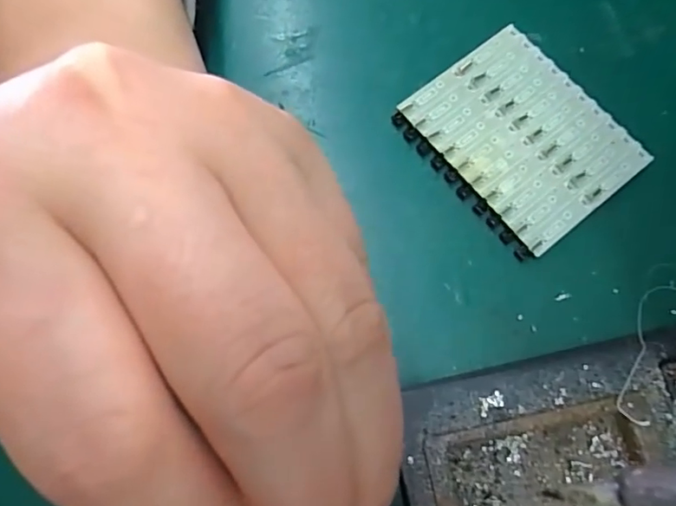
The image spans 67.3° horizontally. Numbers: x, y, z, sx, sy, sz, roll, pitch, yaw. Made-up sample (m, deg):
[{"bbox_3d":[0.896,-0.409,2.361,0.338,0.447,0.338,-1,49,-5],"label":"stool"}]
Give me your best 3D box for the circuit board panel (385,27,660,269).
[{"bbox_3d":[0.072,-0.046,0.203,0.068,0.007,0.078,-38,78,-10],"label":"circuit board panel"}]

